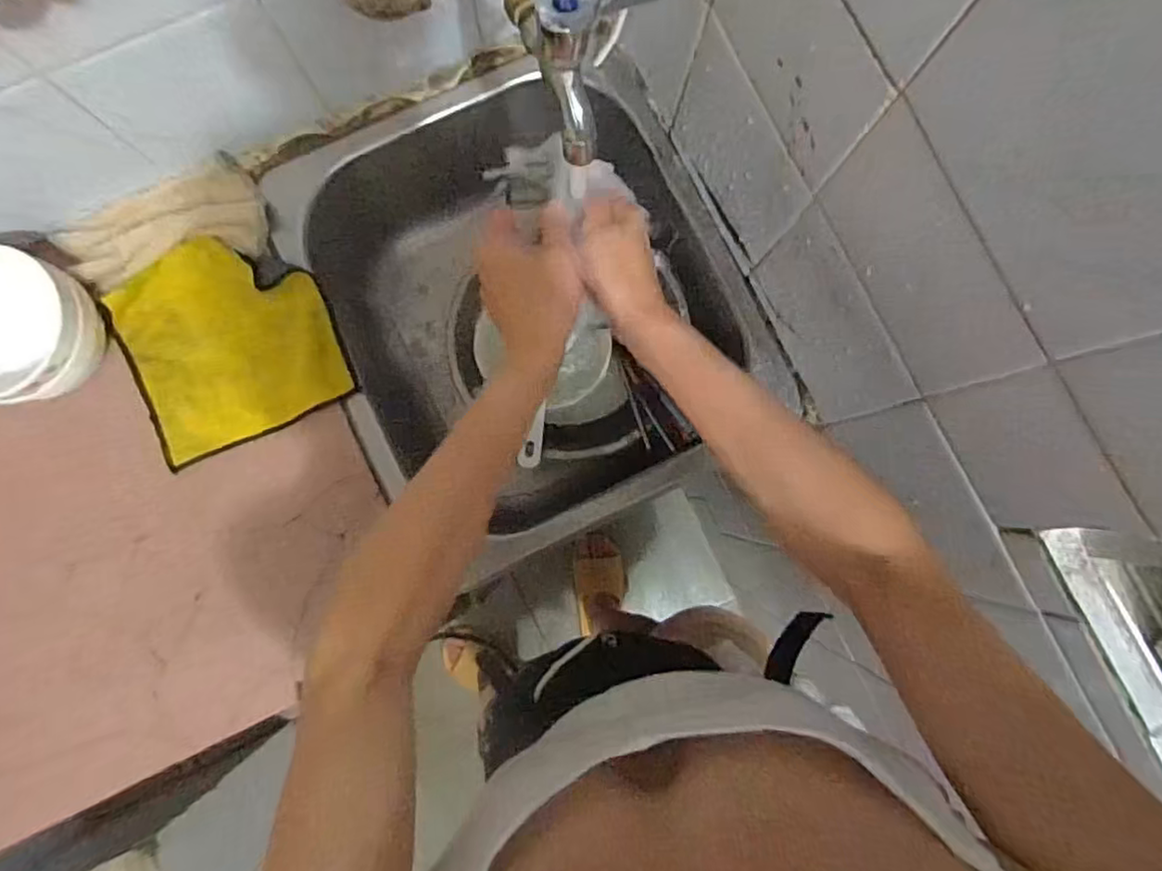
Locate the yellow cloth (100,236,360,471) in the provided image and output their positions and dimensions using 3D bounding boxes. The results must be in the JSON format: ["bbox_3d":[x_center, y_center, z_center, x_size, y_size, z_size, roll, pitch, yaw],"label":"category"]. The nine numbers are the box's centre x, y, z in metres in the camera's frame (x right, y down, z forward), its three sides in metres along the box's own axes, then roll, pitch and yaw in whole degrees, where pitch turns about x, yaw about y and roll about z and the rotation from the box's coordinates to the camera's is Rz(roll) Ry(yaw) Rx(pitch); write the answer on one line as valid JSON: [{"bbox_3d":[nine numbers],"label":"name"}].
[{"bbox_3d":[-0.300,-0.083,0.542,0.166,0.014,0.170,-24,88,-3],"label":"yellow cloth"}]

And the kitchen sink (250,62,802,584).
[{"bbox_3d":[-0.053,-0.126,0.626,0.360,0.161,0.428,-26,86,-3],"label":"kitchen sink"}]

